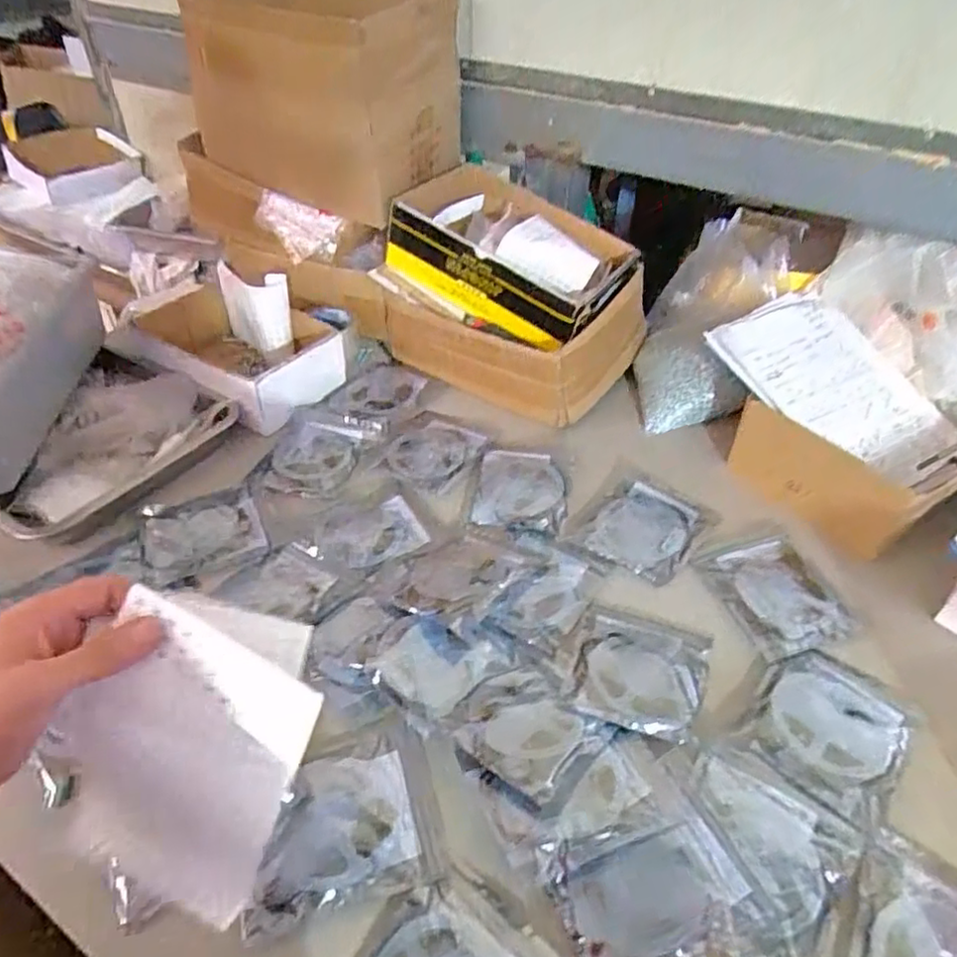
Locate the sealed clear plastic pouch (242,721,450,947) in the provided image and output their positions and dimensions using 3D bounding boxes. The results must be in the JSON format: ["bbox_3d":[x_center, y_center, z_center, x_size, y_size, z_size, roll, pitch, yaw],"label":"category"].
[{"bbox_3d":[-0.107,0.264,0.509,0.141,0.008,0.127,-10,43,-14],"label":"sealed clear plastic pouch"}]

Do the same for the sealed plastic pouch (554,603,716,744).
[{"bbox_3d":[0.146,0.175,0.604,0.126,0.015,0.130,15,43,13],"label":"sealed plastic pouch"}]

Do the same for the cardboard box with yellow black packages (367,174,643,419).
[{"bbox_3d":[0.058,-0.273,0.952,0.346,0.210,0.253,30,49,27],"label":"cardboard box with yellow black packages"}]

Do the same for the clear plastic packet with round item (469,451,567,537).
[{"bbox_3d":[0.052,0.011,0.795,0.105,0.009,0.131,7,42,5],"label":"clear plastic packet with round item"}]

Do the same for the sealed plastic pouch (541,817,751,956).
[{"bbox_3d":[0.123,0.299,0.465,0.133,0.017,0.092,-8,43,-11],"label":"sealed plastic pouch"}]

